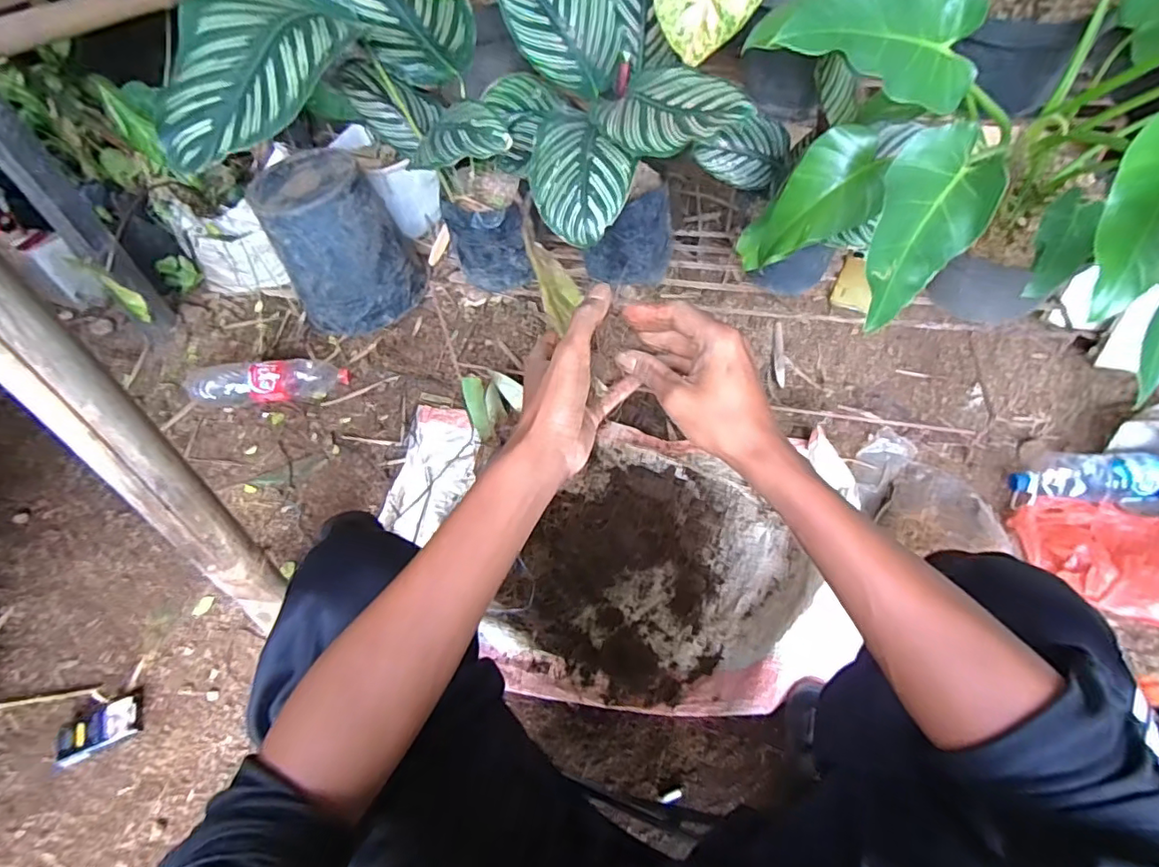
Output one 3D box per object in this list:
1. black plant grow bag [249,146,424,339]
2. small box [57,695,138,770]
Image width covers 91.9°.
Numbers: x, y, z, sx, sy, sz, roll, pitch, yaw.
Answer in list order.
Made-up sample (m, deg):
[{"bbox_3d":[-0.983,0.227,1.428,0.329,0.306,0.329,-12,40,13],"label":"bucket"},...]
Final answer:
[{"bbox_3d":[-0.537,-0.444,1.296,0.294,0.324,0.292,-17,54,-14],"label":"black plant grow bag"},{"bbox_3d":[-0.673,0.417,0.785,0.092,0.020,0.061,-27,57,-20],"label":"small box"}]

